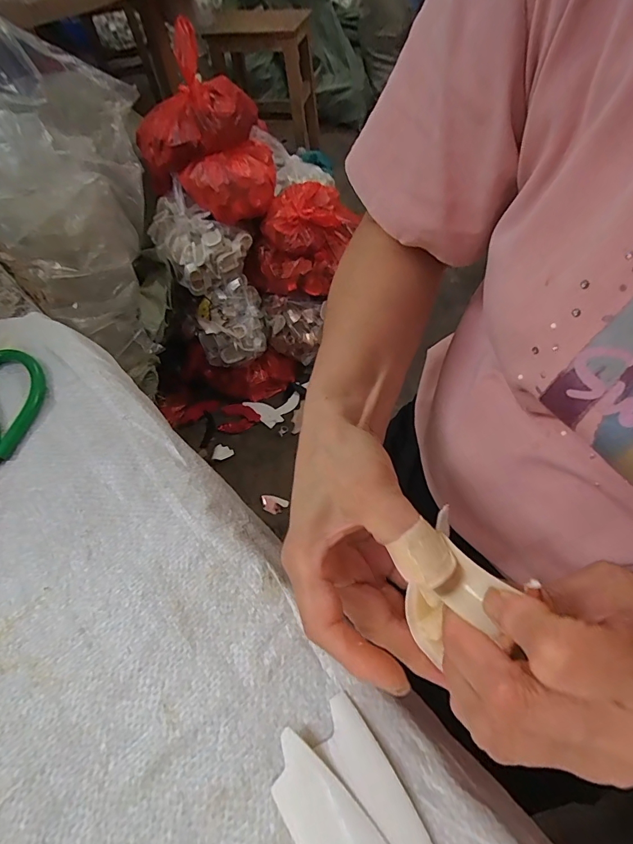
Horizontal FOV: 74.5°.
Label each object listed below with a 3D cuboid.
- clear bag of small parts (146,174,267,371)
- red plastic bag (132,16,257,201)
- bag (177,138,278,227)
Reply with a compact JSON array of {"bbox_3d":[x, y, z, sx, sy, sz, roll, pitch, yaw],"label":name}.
[{"bbox_3d":[-0.246,-0.360,1.025,0.205,0.429,0.138,-26,17,-11],"label":"clear bag of small parts"},{"bbox_3d":[-0.282,-0.695,0.934,0.282,0.206,0.197,-41,64,-20],"label":"red plastic bag"},{"bbox_3d":[-0.190,-0.559,0.963,0.220,0.104,0.143,-23,59,-11],"label":"bag"}]

